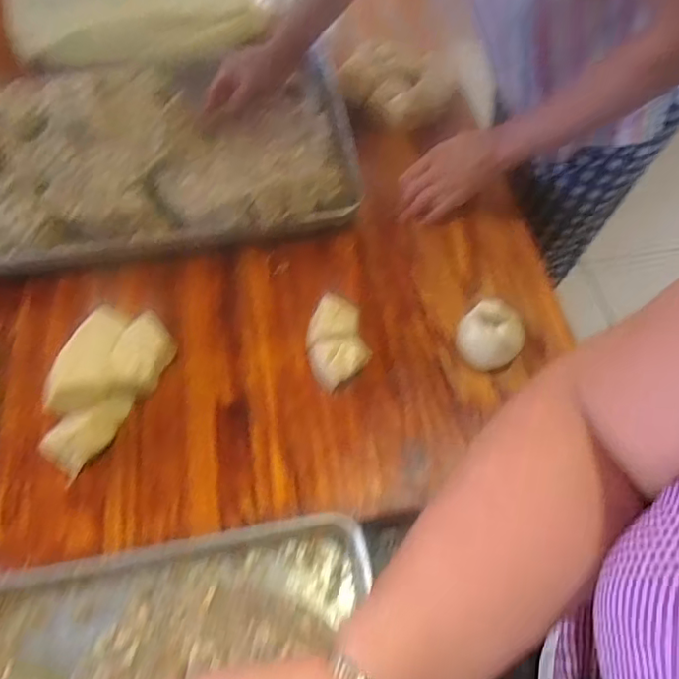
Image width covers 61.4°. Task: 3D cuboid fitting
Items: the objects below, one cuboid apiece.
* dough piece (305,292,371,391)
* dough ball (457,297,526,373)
[{"bbox_3d":[-0.004,0.003,0.699,0.068,0.046,0.105,-15,60,-7],"label":"dough piece"},{"bbox_3d":[0.177,-0.001,0.682,0.064,0.069,0.068,-1,59,2],"label":"dough ball"}]

